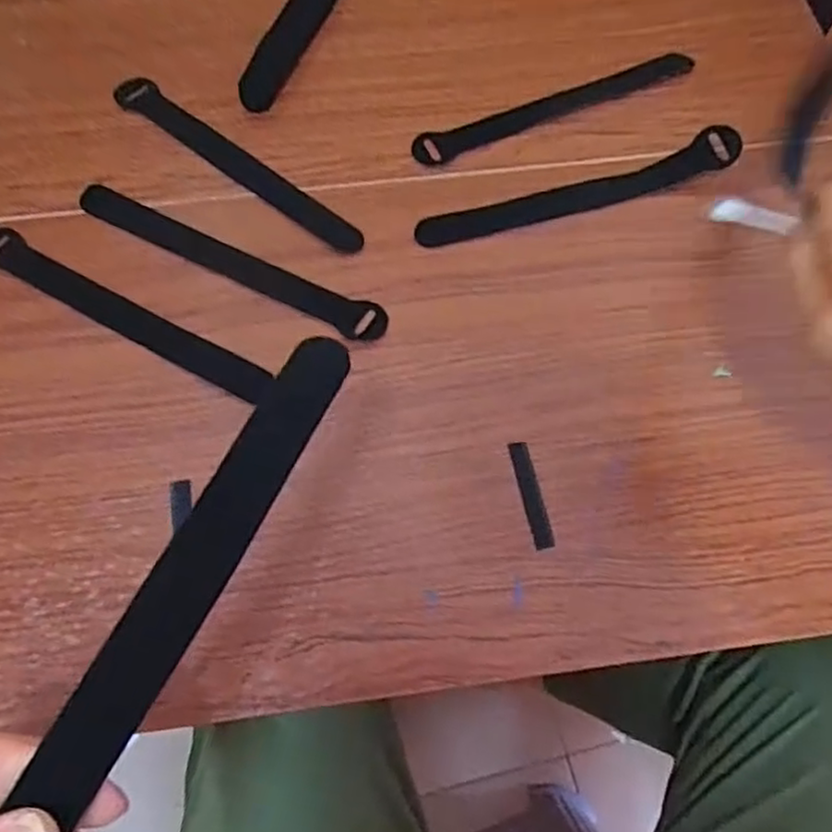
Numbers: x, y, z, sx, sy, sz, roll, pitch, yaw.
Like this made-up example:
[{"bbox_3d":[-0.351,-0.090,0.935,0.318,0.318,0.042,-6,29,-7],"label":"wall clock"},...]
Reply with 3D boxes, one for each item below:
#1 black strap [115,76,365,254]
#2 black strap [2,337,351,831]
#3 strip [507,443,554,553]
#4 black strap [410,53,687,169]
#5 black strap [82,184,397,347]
[{"bbox_3d":[-0.114,-0.158,0.419,0.205,0.004,0.023,38,72,16],"label":"black strap"},{"bbox_3d":[-0.069,0.052,0.204,0.021,0.007,0.180,34,68,-16],"label":"black strap"},{"bbox_3d":[0.057,0.038,0.332,0.009,0.004,0.054,-10,66,-4],"label":"strip"},{"bbox_3d":[0.089,-0.202,0.440,0.196,0.010,0.026,-23,68,-9],"label":"black strap"},{"bbox_3d":[-0.109,-0.090,0.393,0.206,0.009,0.024,27,69,12],"label":"black strap"}]

